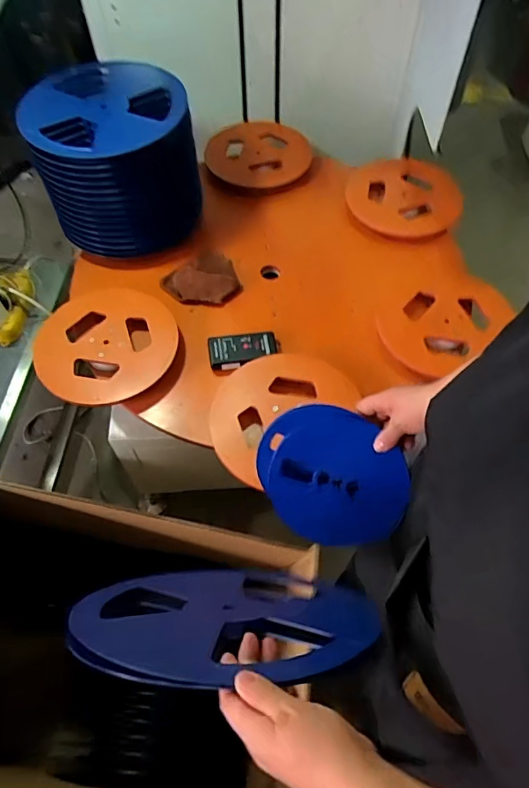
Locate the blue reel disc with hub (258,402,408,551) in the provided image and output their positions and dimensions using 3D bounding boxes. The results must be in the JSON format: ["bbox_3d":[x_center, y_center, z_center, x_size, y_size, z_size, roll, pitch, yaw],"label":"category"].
[{"bbox_3d":[0.085,0.104,0.648,0.166,0.020,0.186,-32,94,15],"label":"blue reel disc with hub"}]

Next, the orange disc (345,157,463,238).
[{"bbox_3d":[0.325,-0.483,1.215,0.254,0.040,0.256,0,59,1],"label":"orange disc"}]

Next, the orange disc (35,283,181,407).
[{"bbox_3d":[-0.304,-0.102,0.987,0.275,0.019,0.244,-29,68,-22],"label":"orange disc"}]

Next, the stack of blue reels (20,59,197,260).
[{"bbox_3d":[-0.295,-0.479,1.068,0.289,0.295,0.247,-9,59,-5],"label":"stack of blue reels"}]

